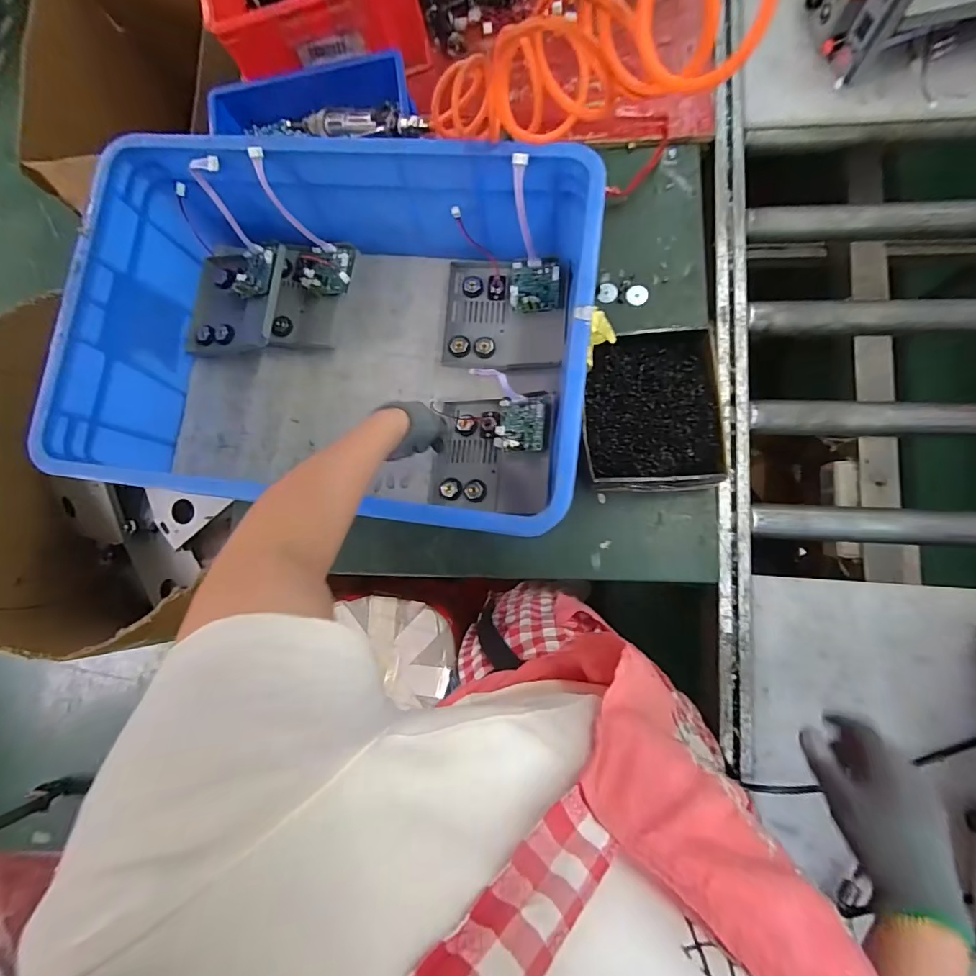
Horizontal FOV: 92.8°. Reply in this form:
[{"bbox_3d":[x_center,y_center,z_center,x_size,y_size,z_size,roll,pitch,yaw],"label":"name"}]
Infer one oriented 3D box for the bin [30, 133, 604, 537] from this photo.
[{"bbox_3d":[-0.183,-0.184,0.607,0.600,0.201,0.410,7,84,7],"label":"bin"}]

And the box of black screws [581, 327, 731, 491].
[{"bbox_3d":[0.215,-0.104,0.629,0.168,0.061,0.217,-2,82,6],"label":"box of black screws"}]

